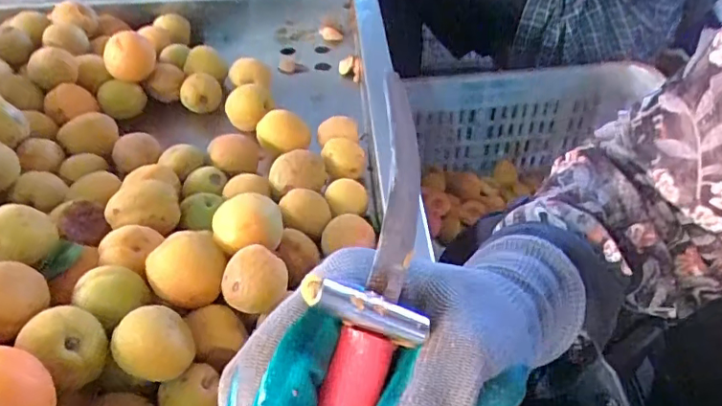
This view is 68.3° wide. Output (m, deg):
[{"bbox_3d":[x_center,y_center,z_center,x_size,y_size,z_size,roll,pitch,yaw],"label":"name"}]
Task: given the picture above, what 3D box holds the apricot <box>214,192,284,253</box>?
[{"bbox_3d":[-0.070,0.017,0.338,0.043,0.042,0.034,-15,44,-16],"label":"apricot"}]

